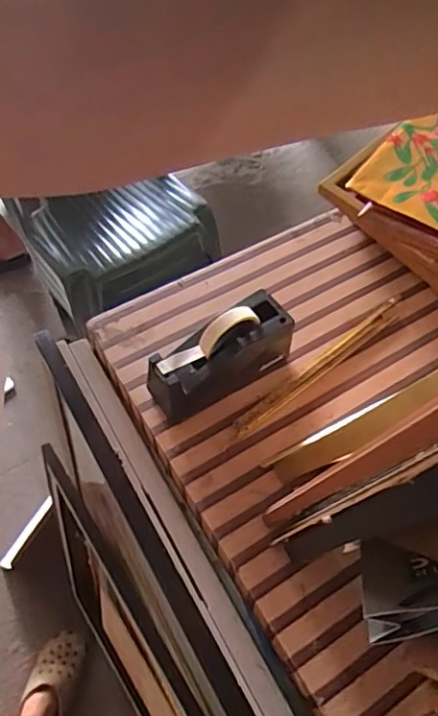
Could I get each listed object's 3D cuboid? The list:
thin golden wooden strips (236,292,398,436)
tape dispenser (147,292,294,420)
[{"bbox_3d":[0.157,0.007,0.814,0.343,0.007,0.027,-36,64,-21],"label":"thin golden wooden strips"},{"bbox_3d":[0.004,-0.012,0.752,0.211,0.114,0.080,-28,61,-17],"label":"tape dispenser"}]

